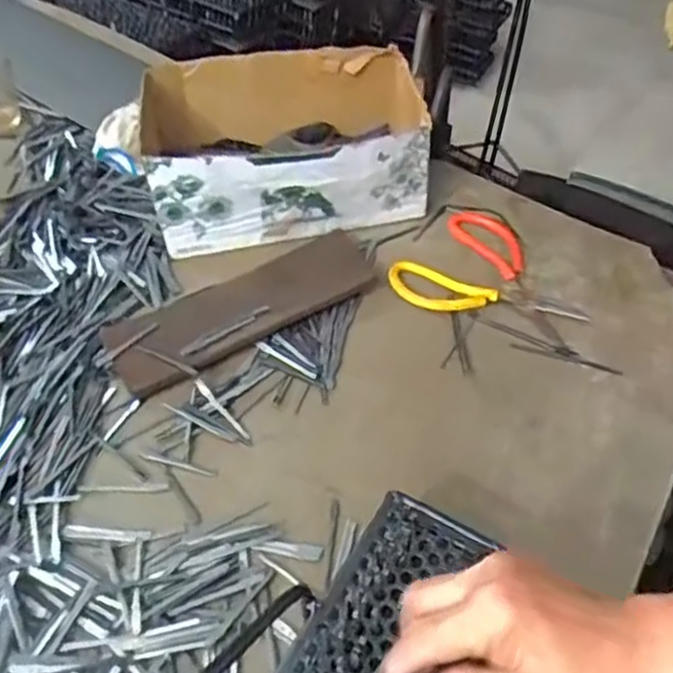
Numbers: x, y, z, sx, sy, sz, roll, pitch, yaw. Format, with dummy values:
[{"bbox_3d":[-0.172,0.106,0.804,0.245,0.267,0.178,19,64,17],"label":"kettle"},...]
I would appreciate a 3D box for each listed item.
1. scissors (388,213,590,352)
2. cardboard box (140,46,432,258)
[{"bbox_3d":[0.165,-0.061,0.698,0.181,0.008,0.152,28,53,22],"label":"scissors"},{"bbox_3d":[-0.054,-0.210,0.761,0.291,0.108,0.210,-5,48,-7],"label":"cardboard box"}]

